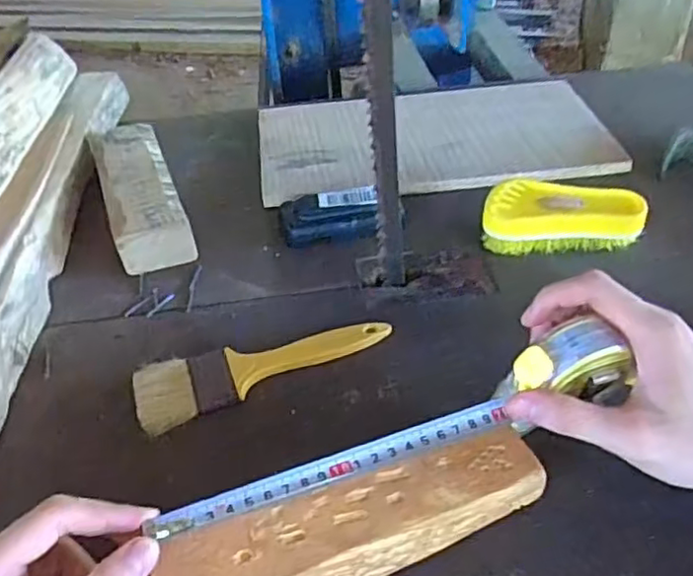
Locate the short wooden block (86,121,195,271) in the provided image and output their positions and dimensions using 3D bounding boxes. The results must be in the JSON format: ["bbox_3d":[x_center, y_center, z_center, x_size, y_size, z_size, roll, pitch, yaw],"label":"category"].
[{"bbox_3d":[-0.186,-0.088,0.584,0.060,0.040,0.187,-17,44,-14],"label":"short wooden block"}]

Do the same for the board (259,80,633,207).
[{"bbox_3d":[0.087,-0.152,0.653,0.341,0.009,0.196,-7,43,-4],"label":"board"}]

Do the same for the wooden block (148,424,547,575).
[{"bbox_3d":[0.005,0.124,0.334,0.198,0.033,0.042,-15,44,-17],"label":"wooden block"}]

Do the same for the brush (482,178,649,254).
[{"bbox_3d":[0.173,-0.059,0.533,0.121,0.040,0.055,-1,43,3],"label":"brush"}]

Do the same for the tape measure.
[{"bbox_3d":[0.030,0.080,0.342,0.251,0.045,0.030,-20,44,-6],"label":"tape measure"}]

